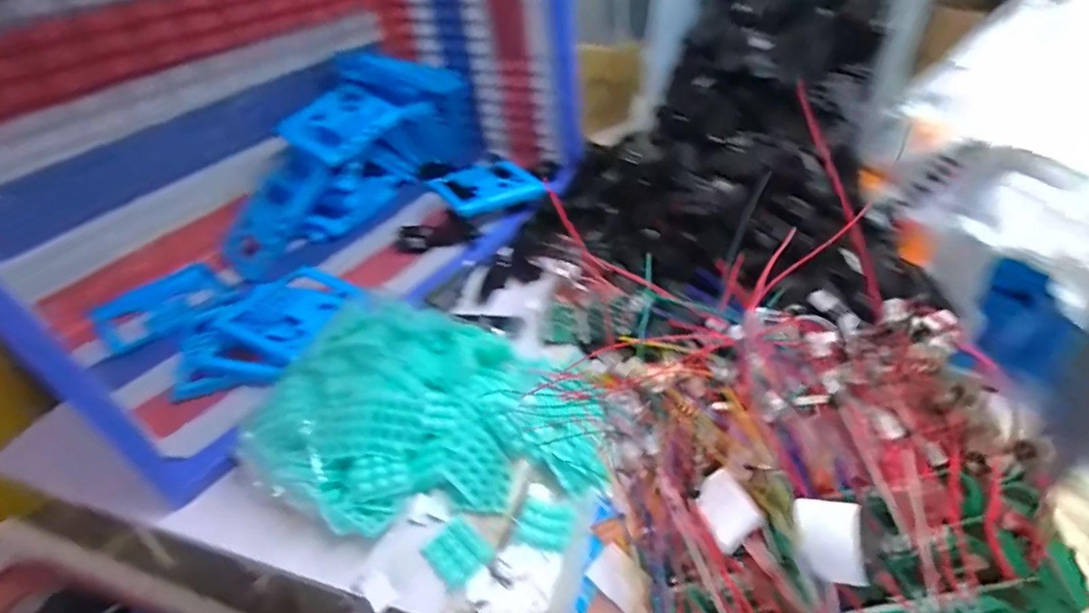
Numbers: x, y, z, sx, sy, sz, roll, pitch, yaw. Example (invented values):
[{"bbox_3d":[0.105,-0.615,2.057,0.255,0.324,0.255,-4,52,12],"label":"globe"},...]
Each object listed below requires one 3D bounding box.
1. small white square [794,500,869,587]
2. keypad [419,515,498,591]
[{"bbox_3d":[0.109,0.089,0.199,0.023,0.006,0.027,-13,63,46],"label":"small white square"},{"bbox_3d":[-0.080,0.223,0.477,0.057,0.013,0.046,31,50,34],"label":"keypad"}]

